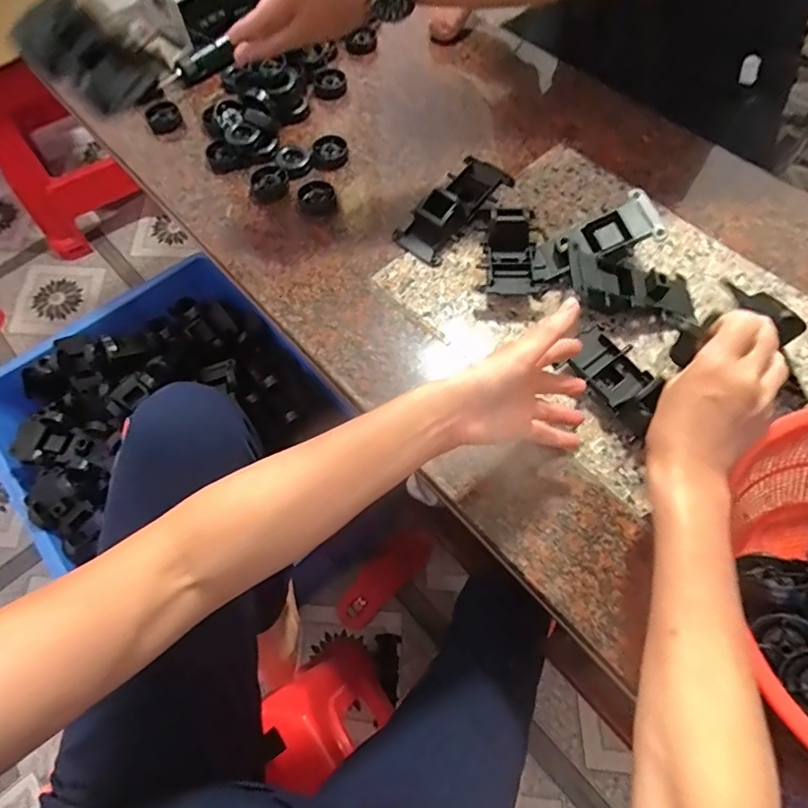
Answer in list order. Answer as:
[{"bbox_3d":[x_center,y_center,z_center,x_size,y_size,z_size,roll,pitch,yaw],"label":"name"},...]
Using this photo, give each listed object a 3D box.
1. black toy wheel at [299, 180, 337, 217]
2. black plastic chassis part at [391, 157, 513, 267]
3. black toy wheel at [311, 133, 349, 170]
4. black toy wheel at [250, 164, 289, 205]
[{"bbox_3d":[-0.110,-0.263,0.667,0.045,0.029,0.043,-14,63,-5],"label":"black toy wheel"},{"bbox_3d":[0.061,-0.241,0.628,0.070,0.043,0.159,39,70,19],"label":"black plastic chassis part"},{"bbox_3d":[-0.098,-0.333,0.694,0.046,0.014,0.058,-3,63,0],"label":"black toy wheel"},{"bbox_3d":[-0.174,-0.285,0.678,0.049,0.020,0.049,-1,63,1],"label":"black toy wheel"}]

